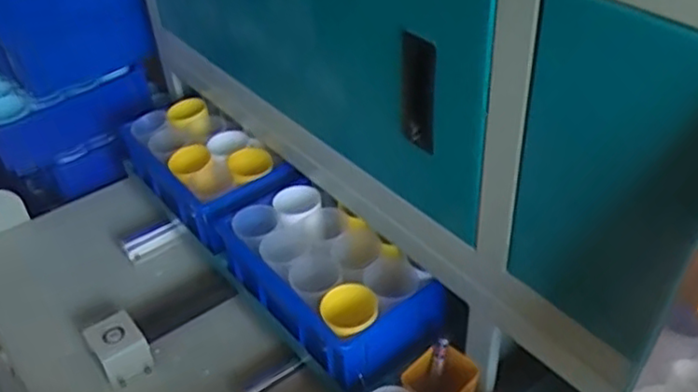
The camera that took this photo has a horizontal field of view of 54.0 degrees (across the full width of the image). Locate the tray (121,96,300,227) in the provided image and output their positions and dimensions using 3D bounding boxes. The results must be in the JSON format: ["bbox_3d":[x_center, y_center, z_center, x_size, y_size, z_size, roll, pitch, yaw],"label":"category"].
[{"bbox_3d":[-0.225,-0.038,1.067,0.149,0.119,0.312,-32,47,-31],"label":"tray"}]

